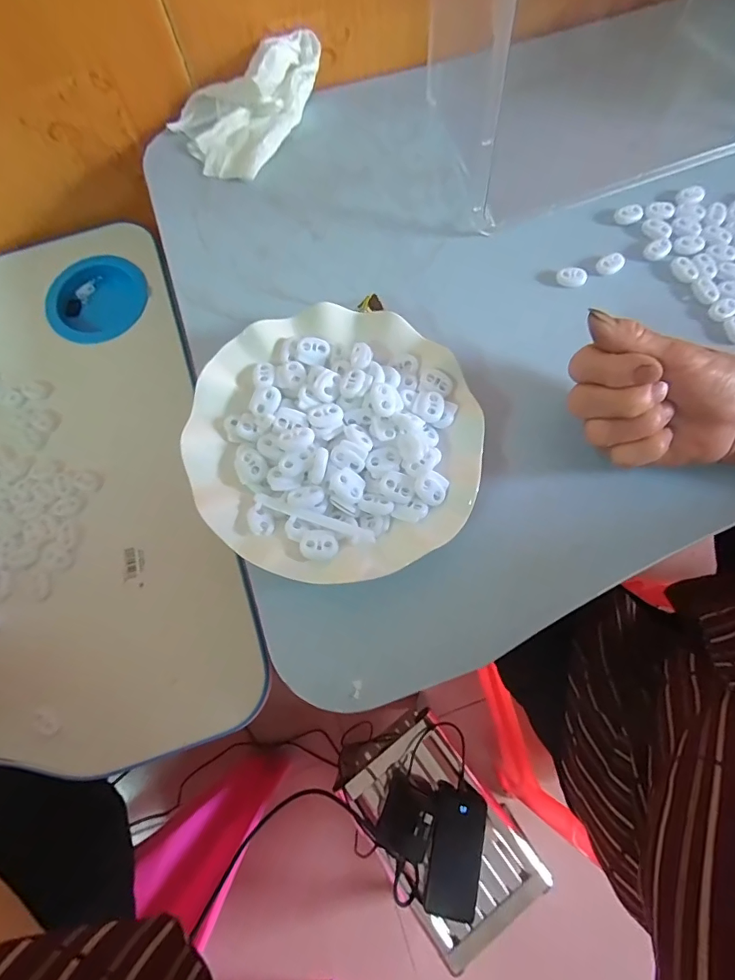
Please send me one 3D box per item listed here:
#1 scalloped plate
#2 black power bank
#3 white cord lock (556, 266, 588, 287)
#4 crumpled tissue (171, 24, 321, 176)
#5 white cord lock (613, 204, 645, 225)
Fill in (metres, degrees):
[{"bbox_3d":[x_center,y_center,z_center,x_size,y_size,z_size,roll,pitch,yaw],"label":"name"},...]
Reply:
[{"bbox_3d":[-0.020,-0.033,0.286,0.175,0.040,0.175,0,77,0],"label":"scalloped plate"},{"bbox_3d":[0.131,0.538,0.658,0.077,0.031,0.160,12,77,5],"label":"black power bank"},{"bbox_3d":[0.156,-0.162,0.335,0.021,0.008,0.014,12,77,3],"label":"white cord lock"},{"bbox_3d":[-0.089,-0.302,0.350,0.130,0.039,0.081,-20,78,-5],"label":"crumpled tissue"},{"bbox_3d":[0.208,-0.220,0.350,0.022,0.004,0.016,-17,77,-4],"label":"white cord lock"}]

